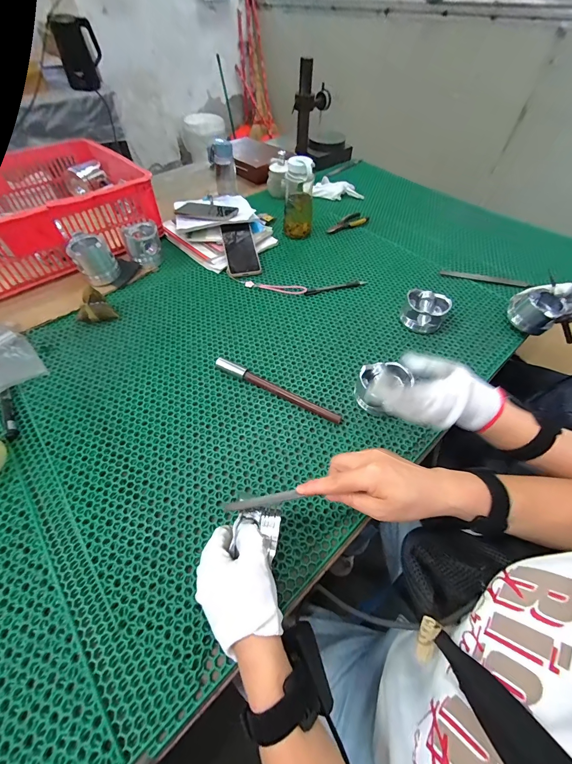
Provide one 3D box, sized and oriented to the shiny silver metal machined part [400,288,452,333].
[{"bbox_3d":[0.287,-0.145,0.624,0.082,0.056,0.077,12,55,9],"label":"shiny silver metal machined part"}]

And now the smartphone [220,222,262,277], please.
[{"bbox_3d":[-0.113,-0.332,0.752,0.081,0.017,0.157,-13,74,-9],"label":"smartphone"}]

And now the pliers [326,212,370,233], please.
[{"bbox_3d":[0.180,-0.467,0.885,0.145,0.016,0.051,-30,59,-20],"label":"pliers"}]

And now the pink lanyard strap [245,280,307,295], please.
[{"bbox_3d":[-0.025,-0.220,0.701,0.145,0.007,0.035,7,51,6],"label":"pink lanyard strap"}]

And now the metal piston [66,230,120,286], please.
[{"bbox_3d":[-0.441,-0.282,0.693,0.083,0.091,0.083,-29,59,-20],"label":"metal piston"}]

